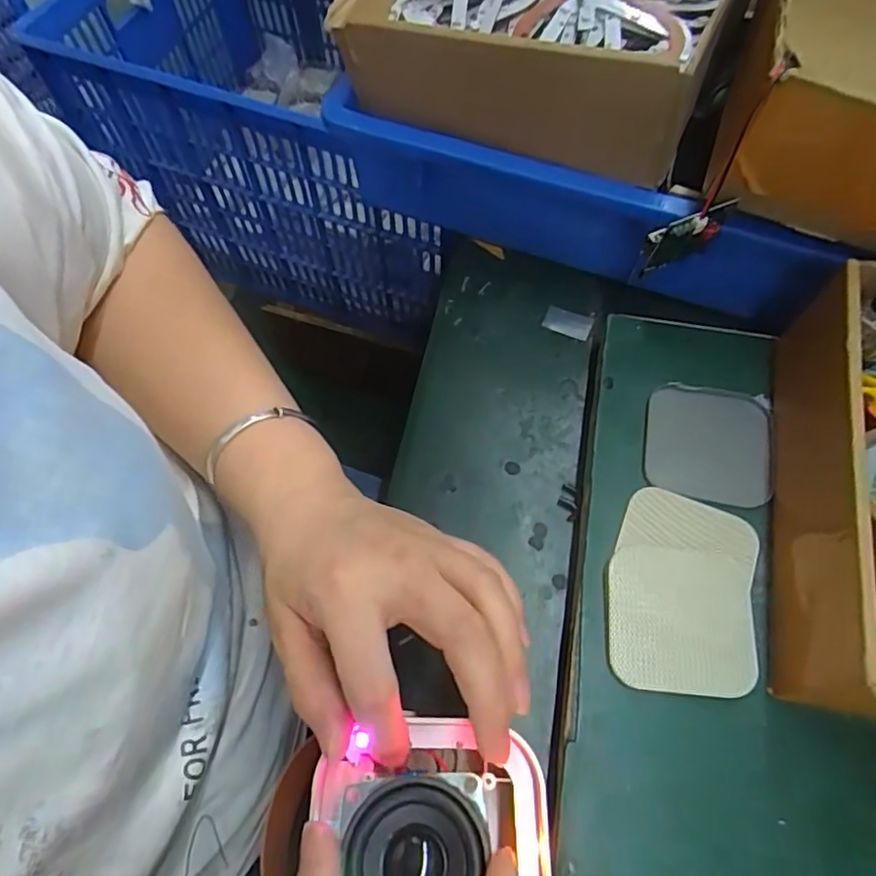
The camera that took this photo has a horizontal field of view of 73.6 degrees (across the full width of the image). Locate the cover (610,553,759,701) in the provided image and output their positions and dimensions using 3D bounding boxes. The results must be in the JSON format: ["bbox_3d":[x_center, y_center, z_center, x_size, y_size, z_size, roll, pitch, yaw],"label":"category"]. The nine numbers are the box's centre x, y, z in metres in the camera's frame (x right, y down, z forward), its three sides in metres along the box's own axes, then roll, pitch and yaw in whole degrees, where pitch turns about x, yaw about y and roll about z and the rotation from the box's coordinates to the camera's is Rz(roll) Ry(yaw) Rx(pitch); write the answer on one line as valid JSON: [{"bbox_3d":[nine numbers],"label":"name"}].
[{"bbox_3d":[0.113,0.085,0.275,0.063,0.007,0.063,3,66,5],"label":"cover"}]

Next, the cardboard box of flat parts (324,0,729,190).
[{"bbox_3d":[0.068,-0.275,0.359,0.199,0.060,0.214,21,66,10],"label":"cardboard box of flat parts"}]

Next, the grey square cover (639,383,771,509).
[{"bbox_3d":[0.146,0.002,0.314,0.067,0.004,0.067,9,67,8],"label":"grey square cover"}]

